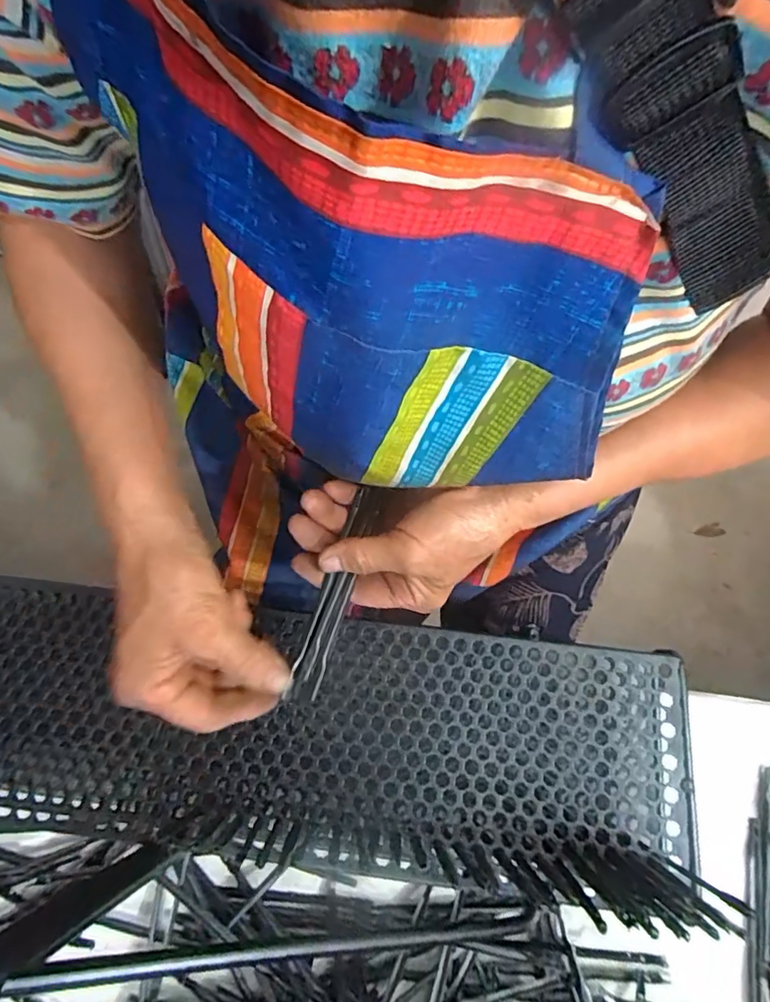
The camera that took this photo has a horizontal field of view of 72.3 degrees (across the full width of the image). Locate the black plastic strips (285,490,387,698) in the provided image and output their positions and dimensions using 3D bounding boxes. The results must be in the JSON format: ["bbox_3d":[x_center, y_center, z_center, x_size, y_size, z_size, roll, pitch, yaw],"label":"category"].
[{"bbox_3d":[-0.028,0.050,0.316,0.017,0.005,0.135,15,65,7],"label":"black plastic strips"}]

